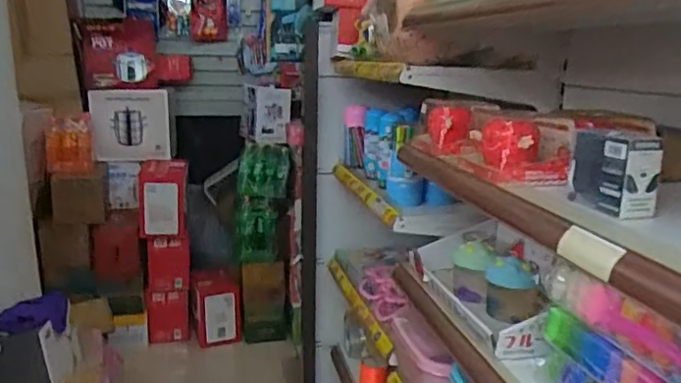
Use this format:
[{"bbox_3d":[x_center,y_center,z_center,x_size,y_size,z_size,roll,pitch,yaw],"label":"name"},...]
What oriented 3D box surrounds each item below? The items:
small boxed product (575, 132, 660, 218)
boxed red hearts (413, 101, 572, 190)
[{"bbox_3d":[0.310,-0.023,0.649,0.057,0.086,0.094,-1,14,-8],"label":"small boxed product"},{"bbox_3d":[0.232,-0.088,0.917,0.132,0.080,0.332,-2,14,-10],"label":"boxed red hearts"}]

